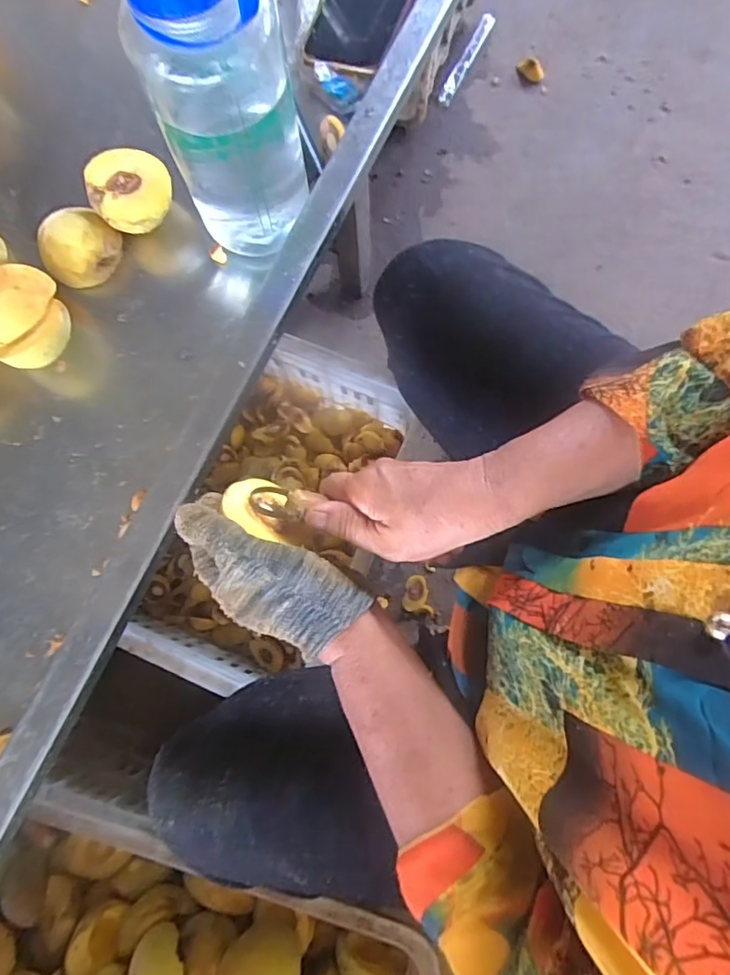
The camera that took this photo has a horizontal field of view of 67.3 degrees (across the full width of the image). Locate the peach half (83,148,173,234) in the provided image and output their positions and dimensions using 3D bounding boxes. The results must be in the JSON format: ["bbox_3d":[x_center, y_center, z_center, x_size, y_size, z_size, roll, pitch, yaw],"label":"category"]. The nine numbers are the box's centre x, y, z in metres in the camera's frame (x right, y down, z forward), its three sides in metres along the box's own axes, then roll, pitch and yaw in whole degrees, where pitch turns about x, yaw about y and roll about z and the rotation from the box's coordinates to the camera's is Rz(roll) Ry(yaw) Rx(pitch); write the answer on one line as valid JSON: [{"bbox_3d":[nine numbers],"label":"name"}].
[{"bbox_3d":[-0.188,-0.237,0.454,0.062,0.044,0.064,0,79,1],"label":"peach half"}]

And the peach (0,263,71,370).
[{"bbox_3d":[-0.267,-0.132,0.433,0.076,0.058,0.070,0,79,1],"label":"peach"}]

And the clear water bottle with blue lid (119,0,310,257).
[{"bbox_3d":[-0.091,-0.246,0.359,0.089,0.210,0.076,-10,79,-1],"label":"clear water bottle with blue lid"}]

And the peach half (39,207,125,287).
[{"bbox_3d":[-0.237,-0.198,0.456,0.050,0.037,0.058,32,81,7],"label":"peach half"}]

